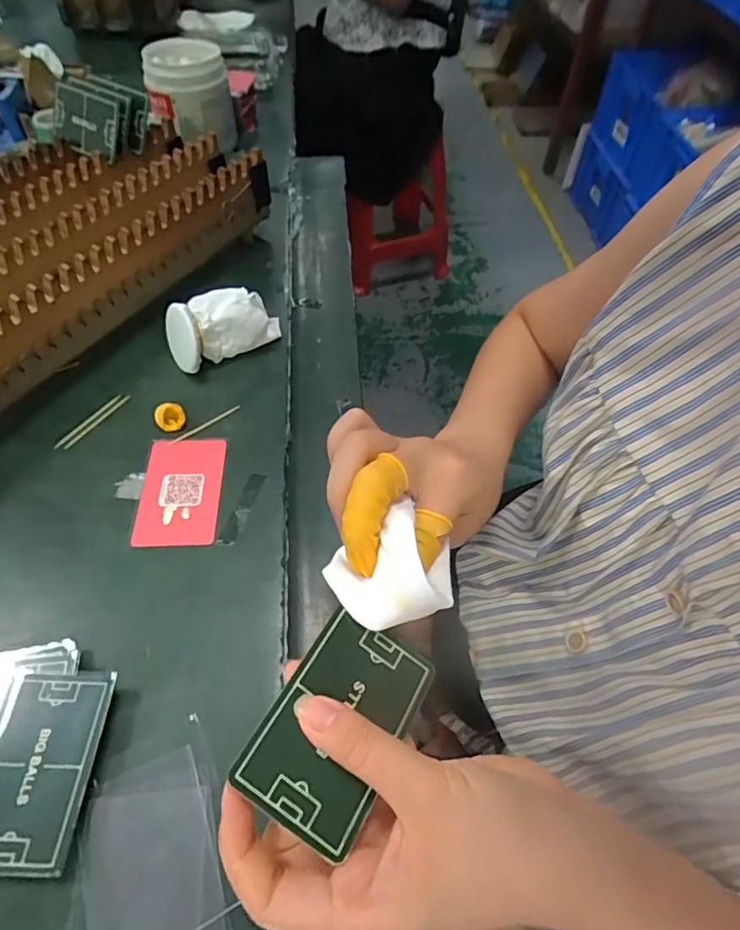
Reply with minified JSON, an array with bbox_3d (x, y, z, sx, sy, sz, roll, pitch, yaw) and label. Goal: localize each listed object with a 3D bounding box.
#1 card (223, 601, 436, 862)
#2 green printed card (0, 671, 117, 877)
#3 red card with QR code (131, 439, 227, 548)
[{"bbox_3d":[-0.012,0.104,0.220,0.052,0.004,0.083,36,53,4],"label":"card"},{"bbox_3d":[-0.167,0.148,0.263,0.055,0.004,0.086,3,55,-2],"label":"green printed card"},{"bbox_3d":[-0.132,0.016,0.371,0.055,0.004,0.085,-1,56,-3],"label":"red card with QR code"}]

